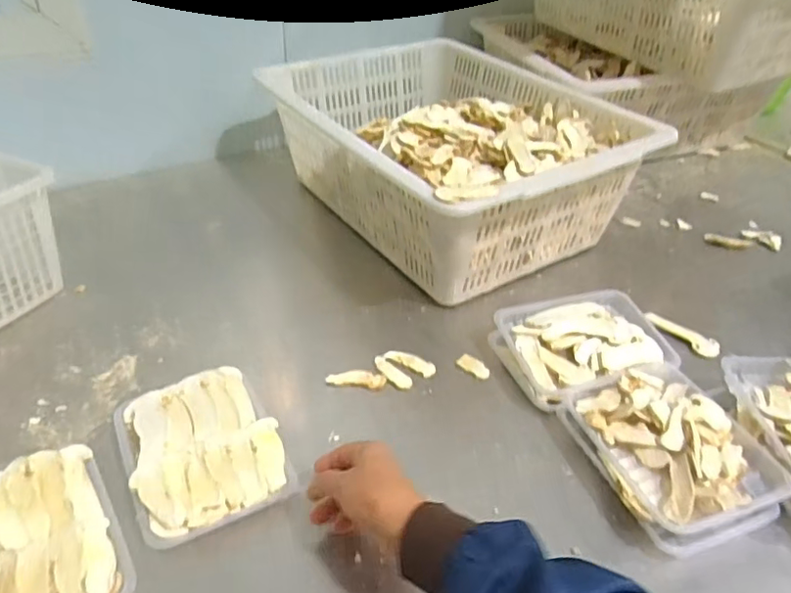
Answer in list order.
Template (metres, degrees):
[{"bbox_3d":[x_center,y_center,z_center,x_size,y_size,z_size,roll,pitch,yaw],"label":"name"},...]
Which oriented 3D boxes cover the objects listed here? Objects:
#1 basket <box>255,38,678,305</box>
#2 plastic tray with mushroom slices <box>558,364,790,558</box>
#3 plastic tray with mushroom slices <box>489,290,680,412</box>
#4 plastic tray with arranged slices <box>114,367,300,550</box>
[{"bbox_3d":[0.086,-0.204,0.903,0.388,0.192,0.486,-22,44,-26],"label":"basket"},{"bbox_3d":[0.267,0.149,0.585,0.139,0.057,0.180,-13,40,-17],"label":"plastic tray with mushroom slices"},{"bbox_3d":[0.220,0.053,0.703,0.188,0.042,0.141,-11,40,-15],"label":"plastic tray with mushroom slices"},{"bbox_3d":[-0.190,0.147,0.583,0.136,0.024,0.174,-18,42,-23],"label":"plastic tray with arranged slices"}]

